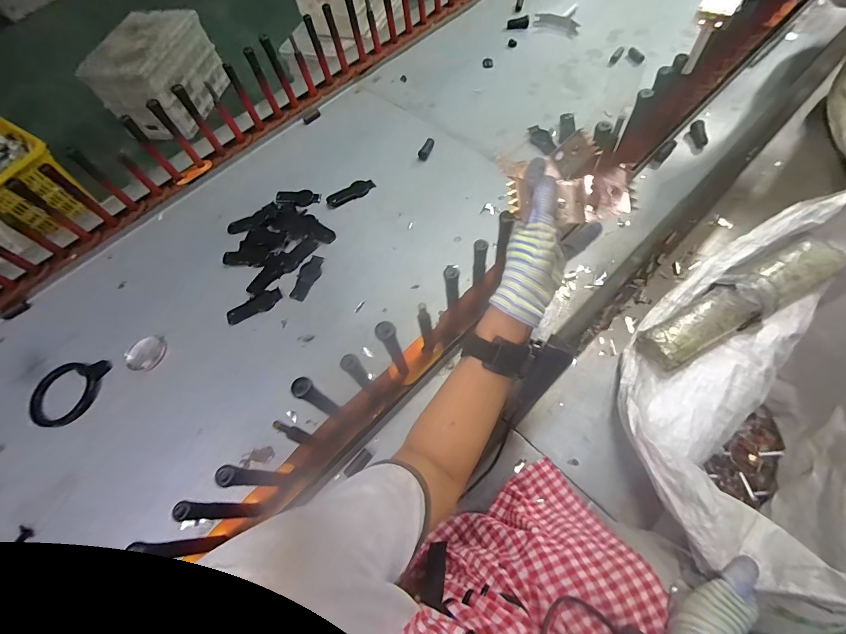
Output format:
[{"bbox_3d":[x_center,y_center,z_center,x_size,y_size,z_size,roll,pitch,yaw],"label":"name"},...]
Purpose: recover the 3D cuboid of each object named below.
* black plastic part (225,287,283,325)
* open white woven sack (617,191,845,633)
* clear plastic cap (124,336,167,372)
[{"bbox_3d":[-0.292,-0.020,0.642,0.096,0.014,0.036,-24,62,-14],"label":"black plastic part"},{"bbox_3d":[0.691,0.184,0.783,0.827,0.757,0.494,-37,66,-20],"label":"open white woven sack"},{"bbox_3d":[-0.474,0.061,0.630,0.060,0.017,0.065,0,59,0],"label":"clear plastic cap"}]

